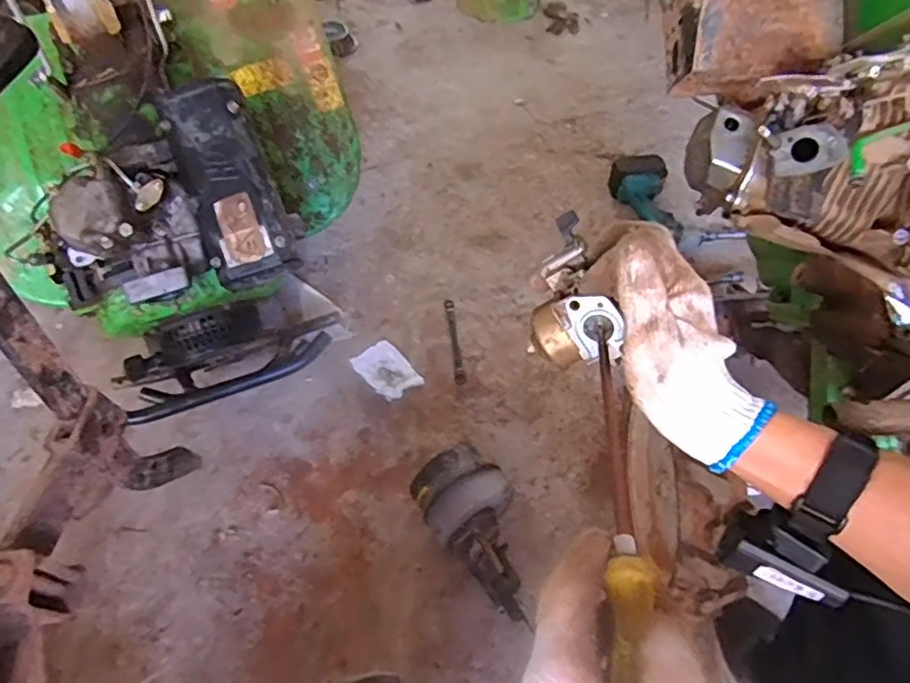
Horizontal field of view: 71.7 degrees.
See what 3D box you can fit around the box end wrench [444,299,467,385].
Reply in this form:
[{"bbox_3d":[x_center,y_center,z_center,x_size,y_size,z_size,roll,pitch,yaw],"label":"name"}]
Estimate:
[{"bbox_3d":[-0.001,-0.004,1.162,0.021,0.018,0.206,-8,52,-1],"label":"box end wrench"}]

